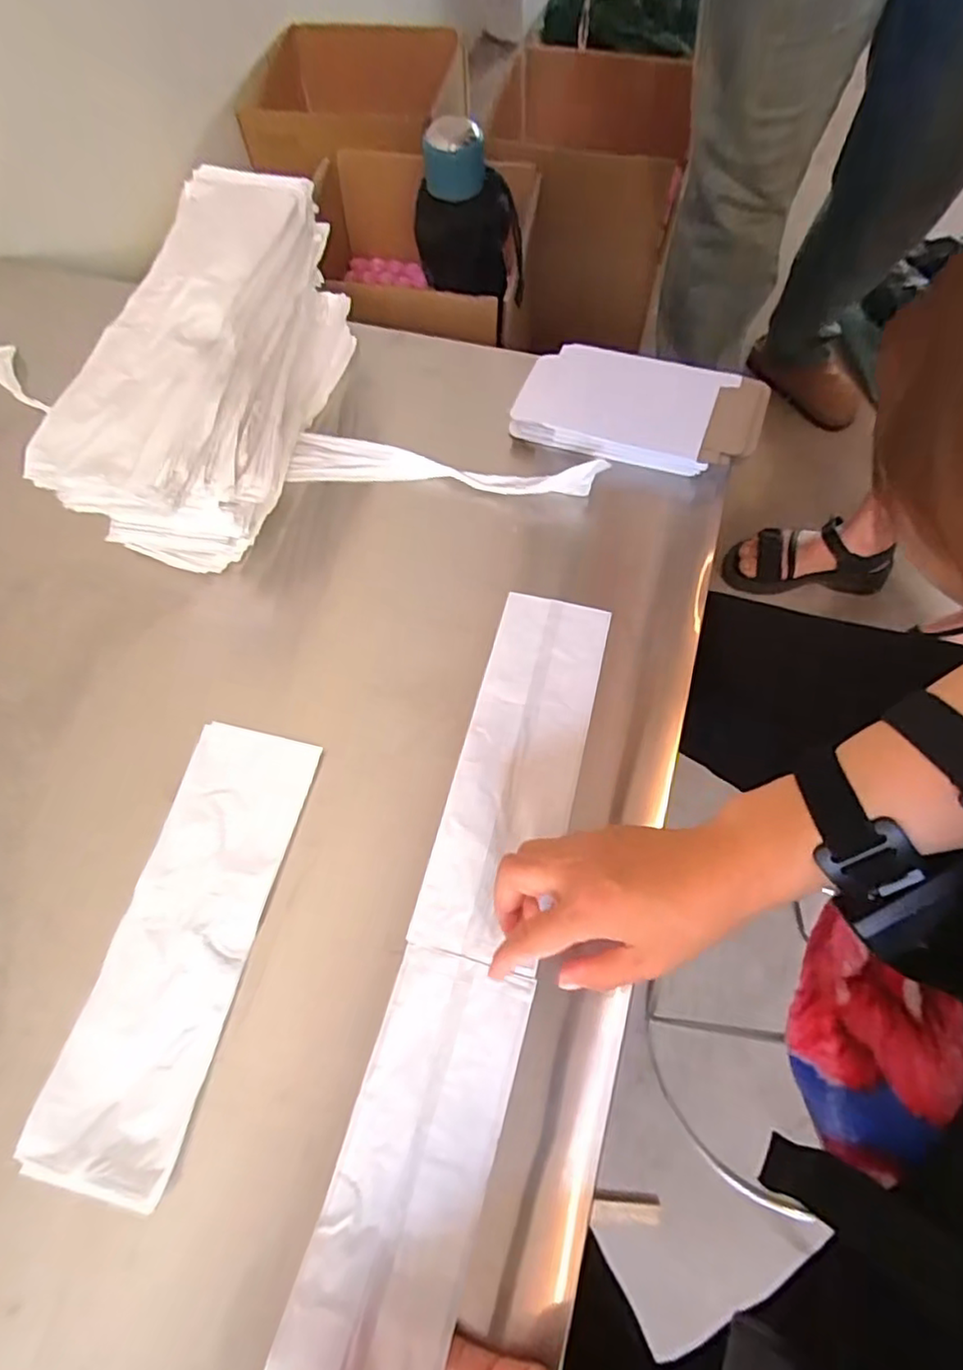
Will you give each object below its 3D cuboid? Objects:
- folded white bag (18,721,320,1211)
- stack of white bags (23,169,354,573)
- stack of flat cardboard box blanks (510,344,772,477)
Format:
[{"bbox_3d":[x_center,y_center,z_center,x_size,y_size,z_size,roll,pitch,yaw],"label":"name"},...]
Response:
[{"bbox_3d":[-0.177,0.146,0.374,0.084,0.007,0.252,11,66,8],"label":"folded white bag"},{"bbox_3d":[-0.196,-0.231,0.474,0.112,0.150,0.301,6,65,6],"label":"stack of white bags"},{"bbox_3d":[0.132,-0.230,0.524,0.190,0.031,0.102,15,67,10],"label":"stack of flat cardboard box blanks"}]

